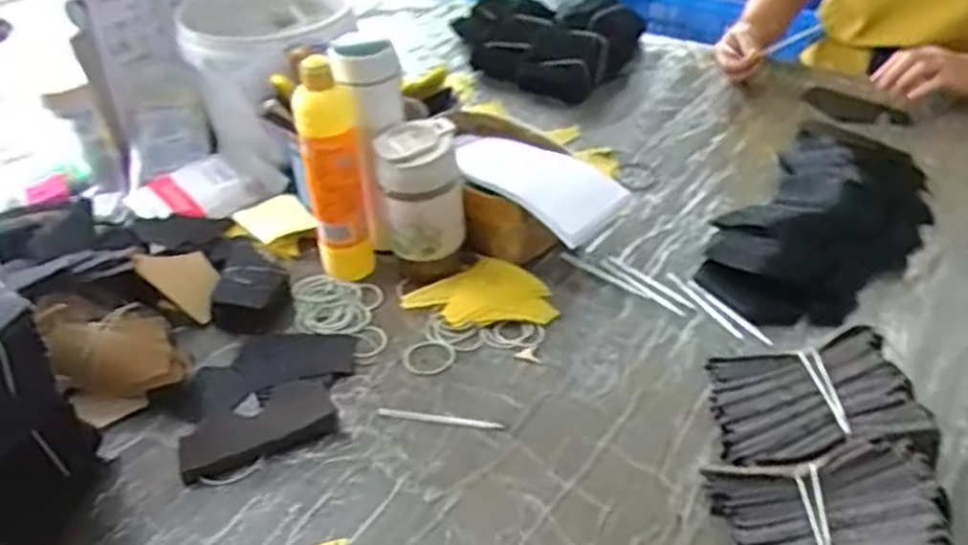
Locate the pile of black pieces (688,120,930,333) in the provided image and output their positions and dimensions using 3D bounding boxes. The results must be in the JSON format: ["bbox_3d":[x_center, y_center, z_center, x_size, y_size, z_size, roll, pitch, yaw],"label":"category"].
[{"bbox_3d":[0.376,-0.068,0.821,0.173,0.048,0.351,28,47,32],"label":"pile of black pieces"}]

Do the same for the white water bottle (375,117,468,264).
[{"bbox_3d":[-0.061,-0.081,0.760,0.082,0.124,0.067,-4,38,-3],"label":"white water bottle"}]

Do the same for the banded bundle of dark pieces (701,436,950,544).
[{"bbox_3d":[0.221,0.175,0.504,0.133,0.088,0.124,5,37,11],"label":"banded bundle of dark pieces"}]

